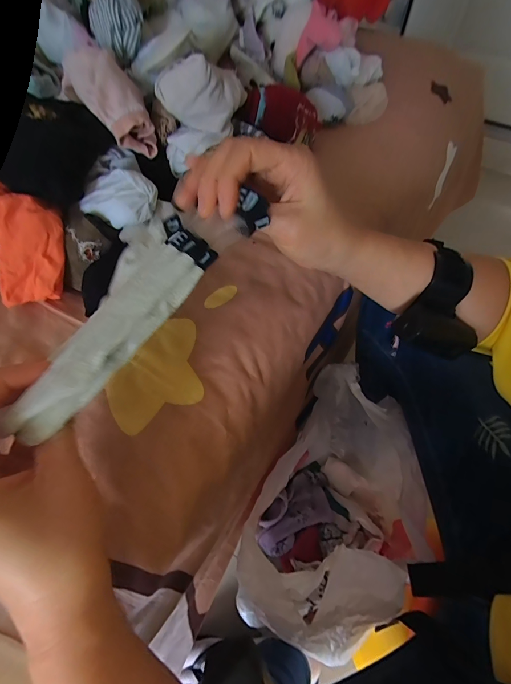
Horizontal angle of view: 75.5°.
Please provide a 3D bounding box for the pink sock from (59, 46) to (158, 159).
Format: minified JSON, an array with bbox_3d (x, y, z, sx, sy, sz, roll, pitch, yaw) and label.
[{"bbox_3d":[-0.139,-0.232,0.325,0.106,0.056,0.056,47,66,-2],"label":"pink sock"}]

